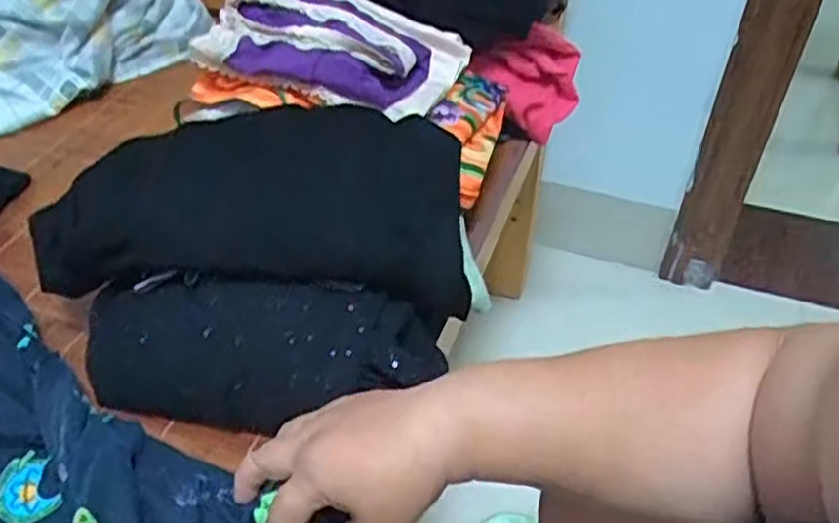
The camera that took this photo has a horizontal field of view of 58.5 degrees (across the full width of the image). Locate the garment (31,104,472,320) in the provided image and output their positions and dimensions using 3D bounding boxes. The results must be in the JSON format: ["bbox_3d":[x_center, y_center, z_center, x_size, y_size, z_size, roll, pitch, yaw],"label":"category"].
[{"bbox_3d":[-0.119,-0.046,0.560,0.306,0.065,0.149,1,66,0],"label":"garment"}]

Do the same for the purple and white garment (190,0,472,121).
[{"bbox_3d":[-0.073,-0.186,0.633,0.191,0.066,0.126,19,46,18],"label":"purple and white garment"}]

